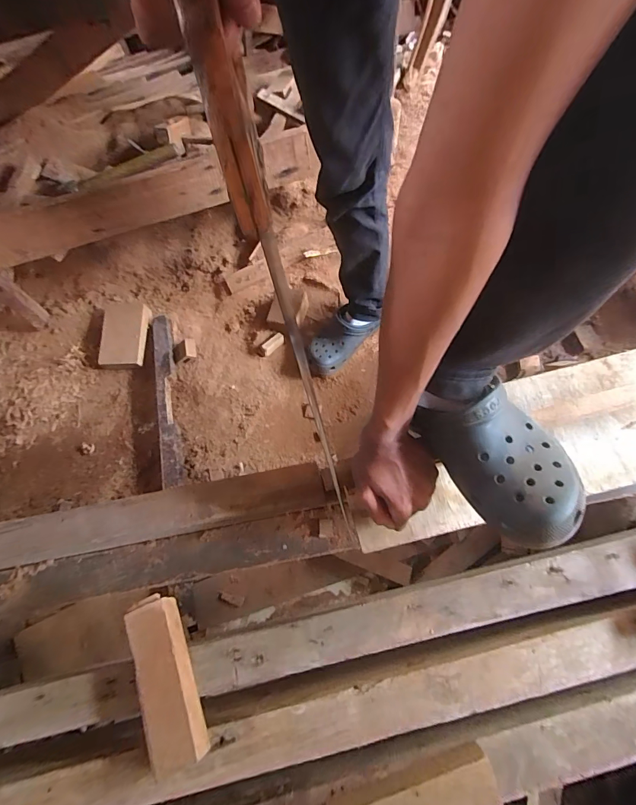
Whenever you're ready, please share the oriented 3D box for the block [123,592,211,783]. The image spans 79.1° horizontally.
[{"bbox_3d":[-0.168,0.304,0.428,0.052,0.043,0.169,-24,68,-3],"label":"block"}]

